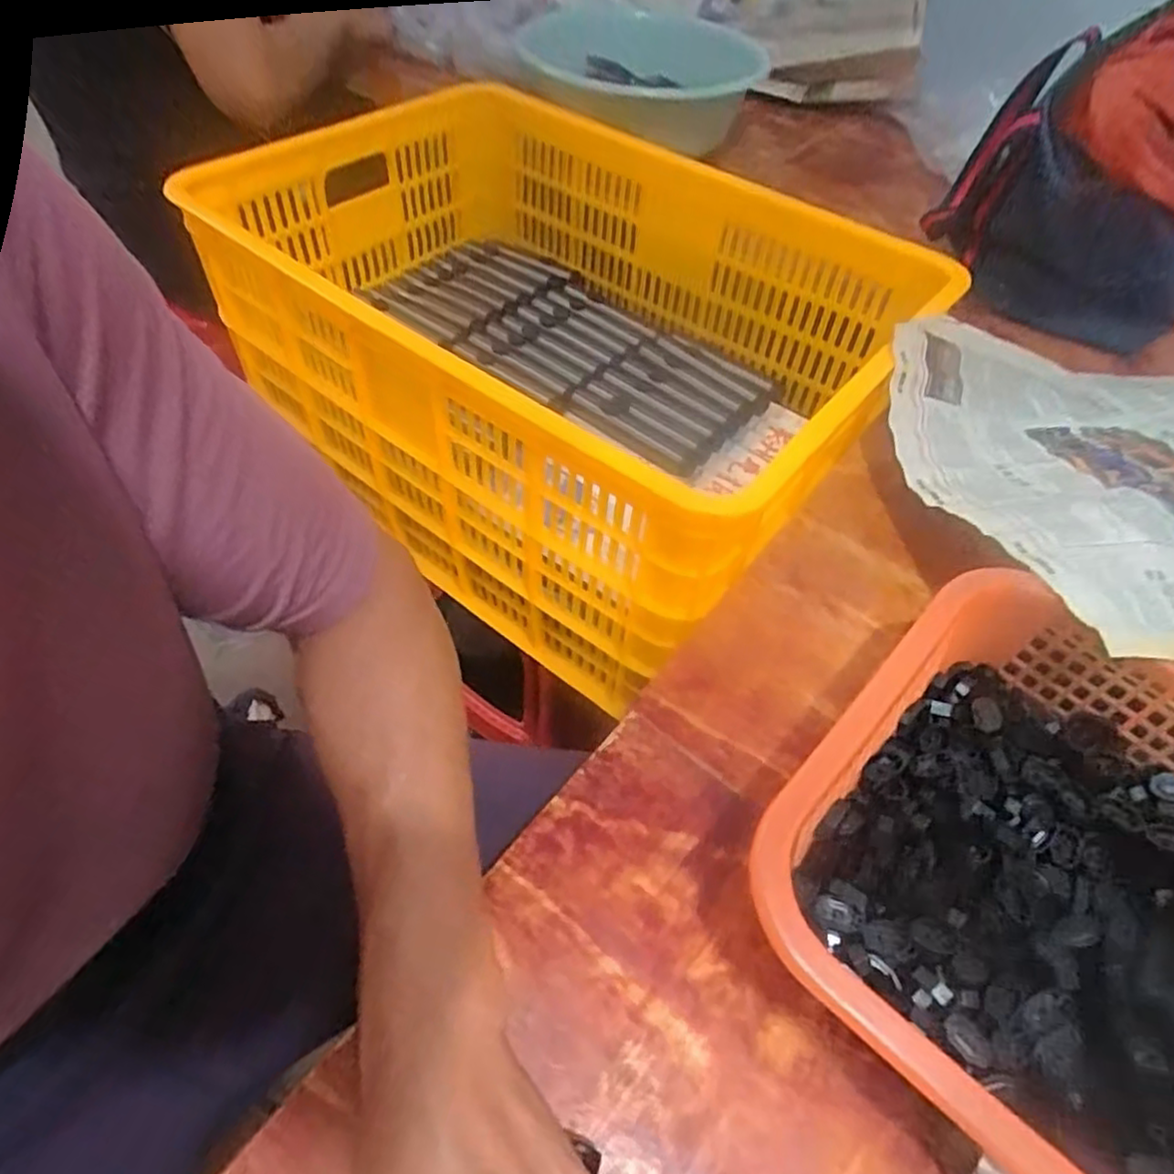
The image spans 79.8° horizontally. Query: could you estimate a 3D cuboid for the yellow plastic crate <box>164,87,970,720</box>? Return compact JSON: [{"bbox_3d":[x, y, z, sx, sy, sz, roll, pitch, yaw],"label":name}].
[{"bbox_3d":[-0.041,-0.234,0.726,0.609,0.333,0.443,35,58,20],"label":"yellow plastic crate"}]

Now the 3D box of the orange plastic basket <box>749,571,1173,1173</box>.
[{"bbox_3d":[0.258,0.168,0.312,0.333,0.091,0.259,38,59,22],"label":"orange plastic basket"}]

